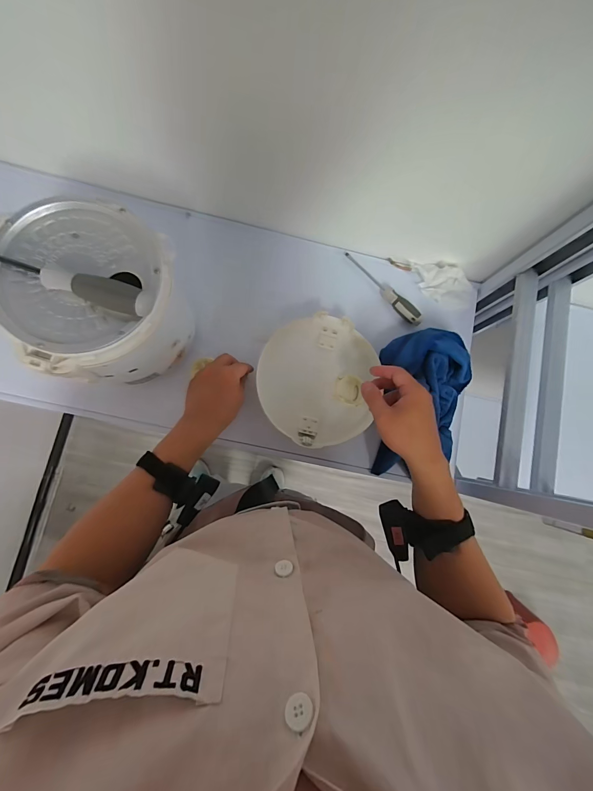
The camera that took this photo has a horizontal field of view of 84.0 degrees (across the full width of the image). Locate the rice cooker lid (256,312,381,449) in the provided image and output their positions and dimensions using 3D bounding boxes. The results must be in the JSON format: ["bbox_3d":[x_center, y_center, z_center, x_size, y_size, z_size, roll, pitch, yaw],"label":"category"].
[{"bbox_3d":[0.033,-0.028,0.538,0.183,0.036,0.211,10,82,-5],"label":"rice cooker lid"}]

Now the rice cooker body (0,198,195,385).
[{"bbox_3d":[-0.250,-0.121,0.450,0.181,0.165,0.186,-19,85,-8],"label":"rice cooker body"}]

